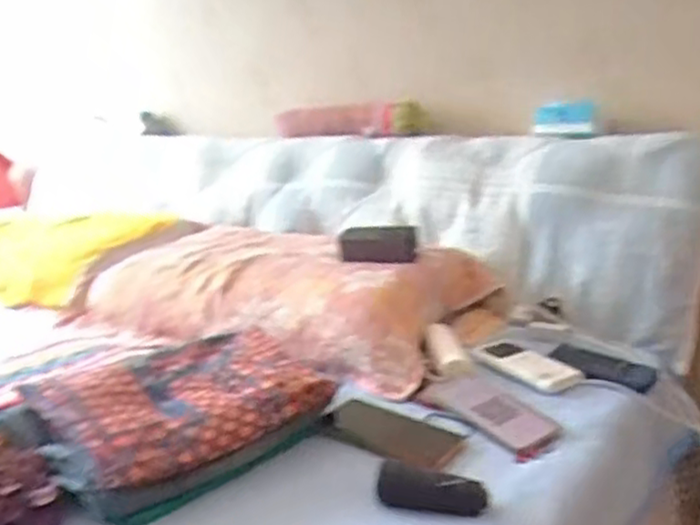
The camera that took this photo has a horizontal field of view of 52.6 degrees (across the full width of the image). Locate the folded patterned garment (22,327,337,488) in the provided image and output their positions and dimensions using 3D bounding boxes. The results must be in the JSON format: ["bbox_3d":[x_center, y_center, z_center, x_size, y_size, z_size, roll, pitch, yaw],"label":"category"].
[{"bbox_3d":[-0.185,0.155,0.805,0.295,0.063,0.202,-11,15,-37],"label":"folded patterned garment"}]

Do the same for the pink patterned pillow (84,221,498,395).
[{"bbox_3d":[-0.113,0.043,1.242,0.679,0.134,0.367,7,15,35],"label":"pink patterned pillow"}]

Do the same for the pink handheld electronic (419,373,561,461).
[{"bbox_3d":[0.172,0.180,0.872,0.080,0.011,0.175,-23,32,-30],"label":"pink handheld electronic"}]

